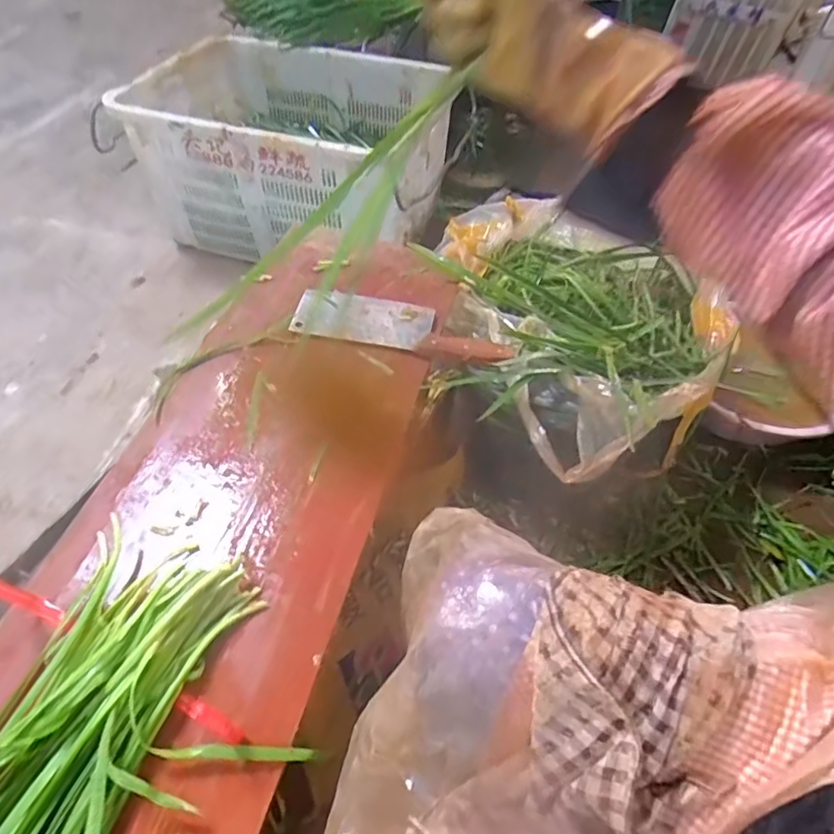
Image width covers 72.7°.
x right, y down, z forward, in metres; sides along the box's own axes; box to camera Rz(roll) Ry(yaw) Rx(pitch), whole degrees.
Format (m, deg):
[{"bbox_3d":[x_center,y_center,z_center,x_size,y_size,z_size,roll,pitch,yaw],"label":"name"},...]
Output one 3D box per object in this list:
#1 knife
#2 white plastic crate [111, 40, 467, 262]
[{"bbox_3d":[-0.017,-0.121,0.714,0.268,0.017,0.077,10,51,7],"label":"knife"},{"bbox_3d":[-0.294,-0.619,1.349,0.705,0.331,0.459,17,53,12],"label":"white plastic crate"}]

